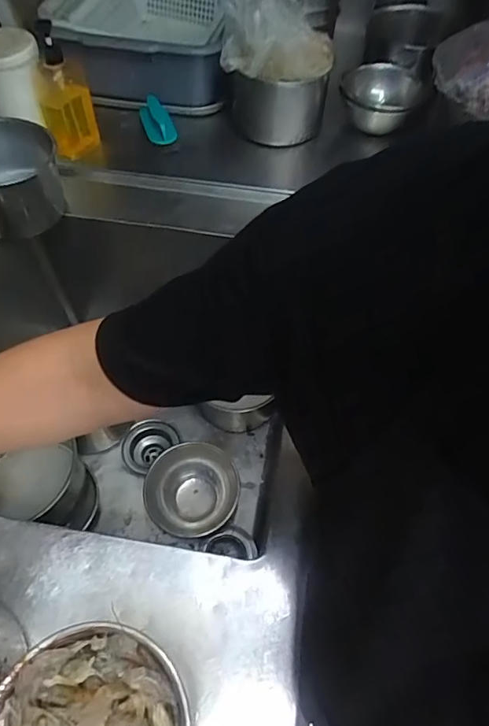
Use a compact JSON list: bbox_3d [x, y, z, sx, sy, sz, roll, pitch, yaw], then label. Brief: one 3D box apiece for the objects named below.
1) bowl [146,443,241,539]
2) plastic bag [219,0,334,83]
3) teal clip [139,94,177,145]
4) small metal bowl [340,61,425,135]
[{"bbox_3d":[-0.096,0.243,0.877,0.161,0.081,0.148,1,56,-1],"label":"bowl"},{"bbox_3d":[0.055,-0.575,0.811,0.181,0.119,0.139,-17,58,-13],"label":"plastic bag"},{"bbox_3d":[-0.167,-0.462,0.902,0.053,0.037,0.107,-14,58,-11],"label":"teal clip"},{"bbox_3d":[0.264,-0.517,0.928,0.126,0.075,0.124,1,56,-1],"label":"small metal bowl"}]

